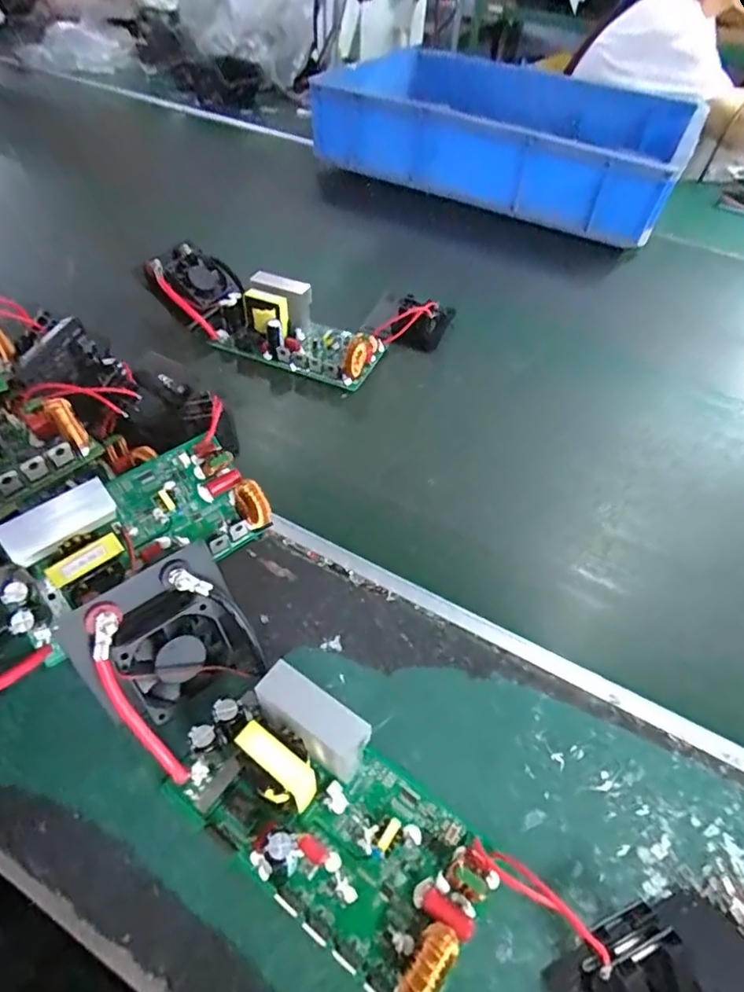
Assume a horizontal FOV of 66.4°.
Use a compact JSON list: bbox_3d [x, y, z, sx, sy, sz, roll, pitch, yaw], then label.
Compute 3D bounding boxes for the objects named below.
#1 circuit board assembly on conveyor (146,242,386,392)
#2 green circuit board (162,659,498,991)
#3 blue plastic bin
[{"bbox_3d":[-0.118,-0.205,0.642,0.265,0.062,0.092,23,51,16],"label":"circuit board assembly on conveyor"},{"bbox_3d":[-0.022,0.179,0.320,0.176,0.053,0.091,30,53,21],"label":"green circuit board"},{"bbox_3d":[0.211,-0.607,0.944,0.536,0.105,0.448,16,49,10],"label":"blue plastic bin"}]

